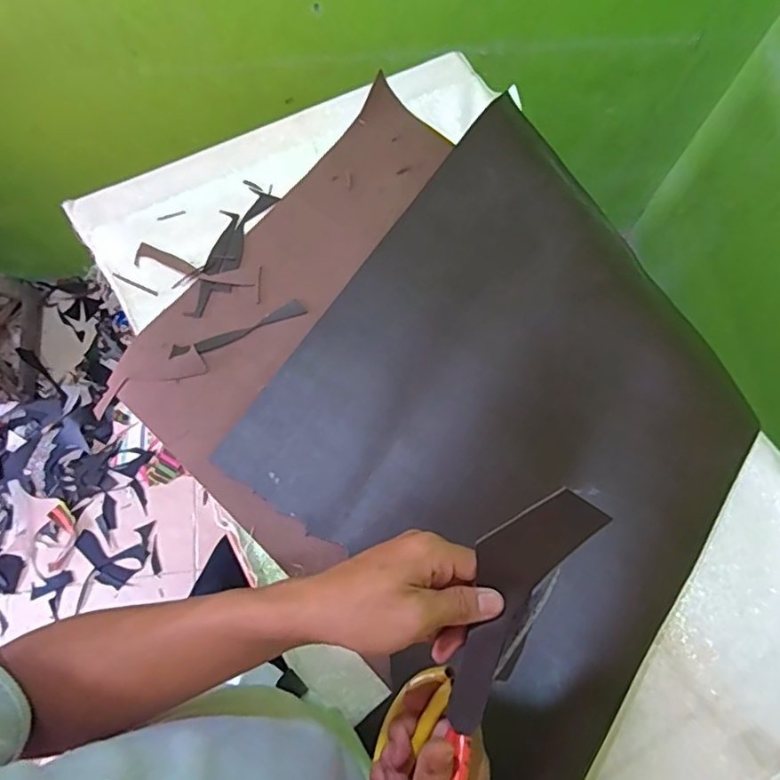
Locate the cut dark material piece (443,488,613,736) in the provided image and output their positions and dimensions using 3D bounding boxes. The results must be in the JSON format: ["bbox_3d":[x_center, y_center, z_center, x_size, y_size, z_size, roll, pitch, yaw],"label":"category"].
[{"bbox_3d":[0.071,0.128,0.344,0.051,0.013,0.150,30,82,9],"label":"cut dark material piece"}]

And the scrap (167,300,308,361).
[{"bbox_3d":[-0.183,-0.073,0.683,0.165,0.009,0.020,-23,72,-11],"label":"scrap"}]

